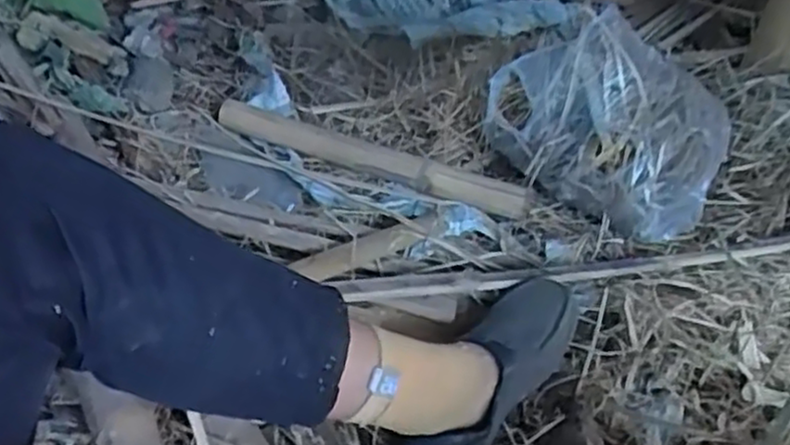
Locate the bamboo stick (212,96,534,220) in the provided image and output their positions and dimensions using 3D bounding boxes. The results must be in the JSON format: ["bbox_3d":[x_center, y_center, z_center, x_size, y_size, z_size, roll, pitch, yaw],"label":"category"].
[{"bbox_3d":[-0.041,-0.090,0.964,0.451,0.031,0.045,22,39,14],"label":"bamboo stick"}]

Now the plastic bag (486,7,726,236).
[{"bbox_3d":[0.283,-0.141,0.929,0.294,0.193,0.171,31,42,24],"label":"plastic bag"}]

